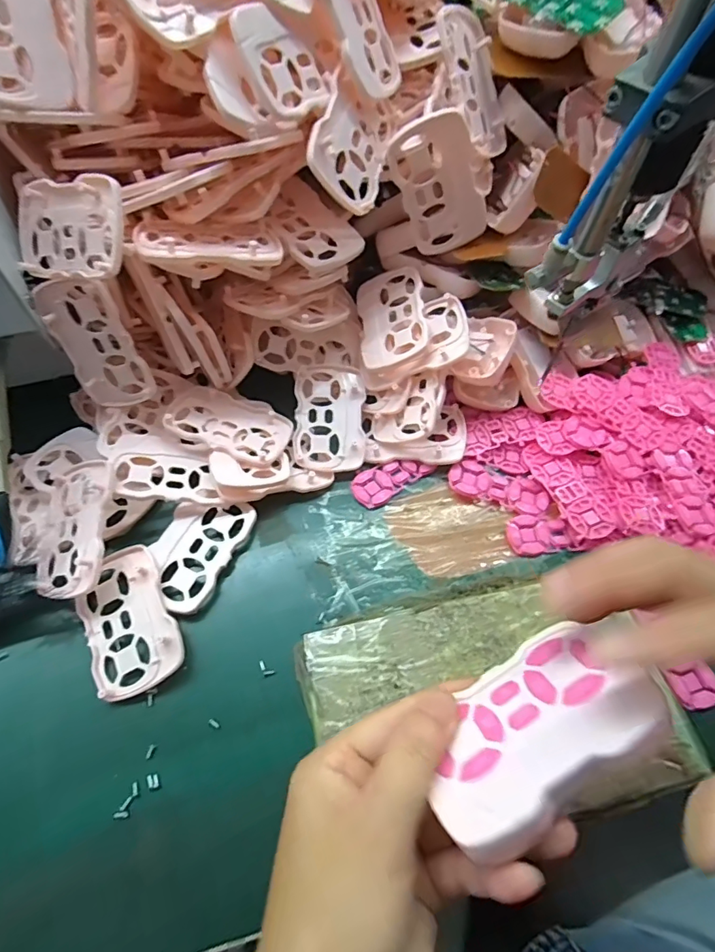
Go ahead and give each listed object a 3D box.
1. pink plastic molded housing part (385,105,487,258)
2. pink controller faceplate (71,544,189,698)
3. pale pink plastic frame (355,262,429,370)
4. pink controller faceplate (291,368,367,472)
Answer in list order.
[{"bbox_3d":[0.058,-0.203,0.340,0.054,0.087,0.011,-16,48,19],"label":"pink plastic molded housing part"},{"bbox_3d":[-0.145,0.090,0.304,0.054,0.016,0.088,-22,64,-15],"label":"pink controller faceplate"},{"bbox_3d":[0.027,-0.126,0.379,0.053,0.004,0.085,-15,66,22],"label":"pale pink plastic frame"},{"bbox_3d":[-0.022,-0.045,0.383,0.054,0.012,0.087,2,74,-5],"label":"pink controller faceplate"}]

